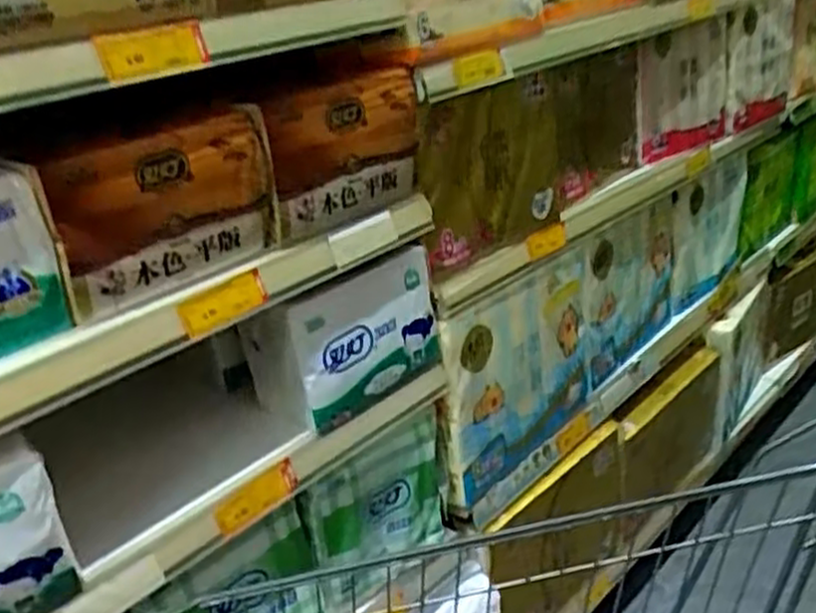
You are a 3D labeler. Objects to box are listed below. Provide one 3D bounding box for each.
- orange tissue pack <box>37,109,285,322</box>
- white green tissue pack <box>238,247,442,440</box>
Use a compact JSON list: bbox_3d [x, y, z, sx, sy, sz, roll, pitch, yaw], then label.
[{"bbox_3d":[-0.220,-0.094,0.767,0.233,0.152,0.071,-26,31,-34],"label":"orange tissue pack"},{"bbox_3d":[-0.087,0.026,1.010,0.232,0.165,0.125,-27,32,-35],"label":"white green tissue pack"}]

